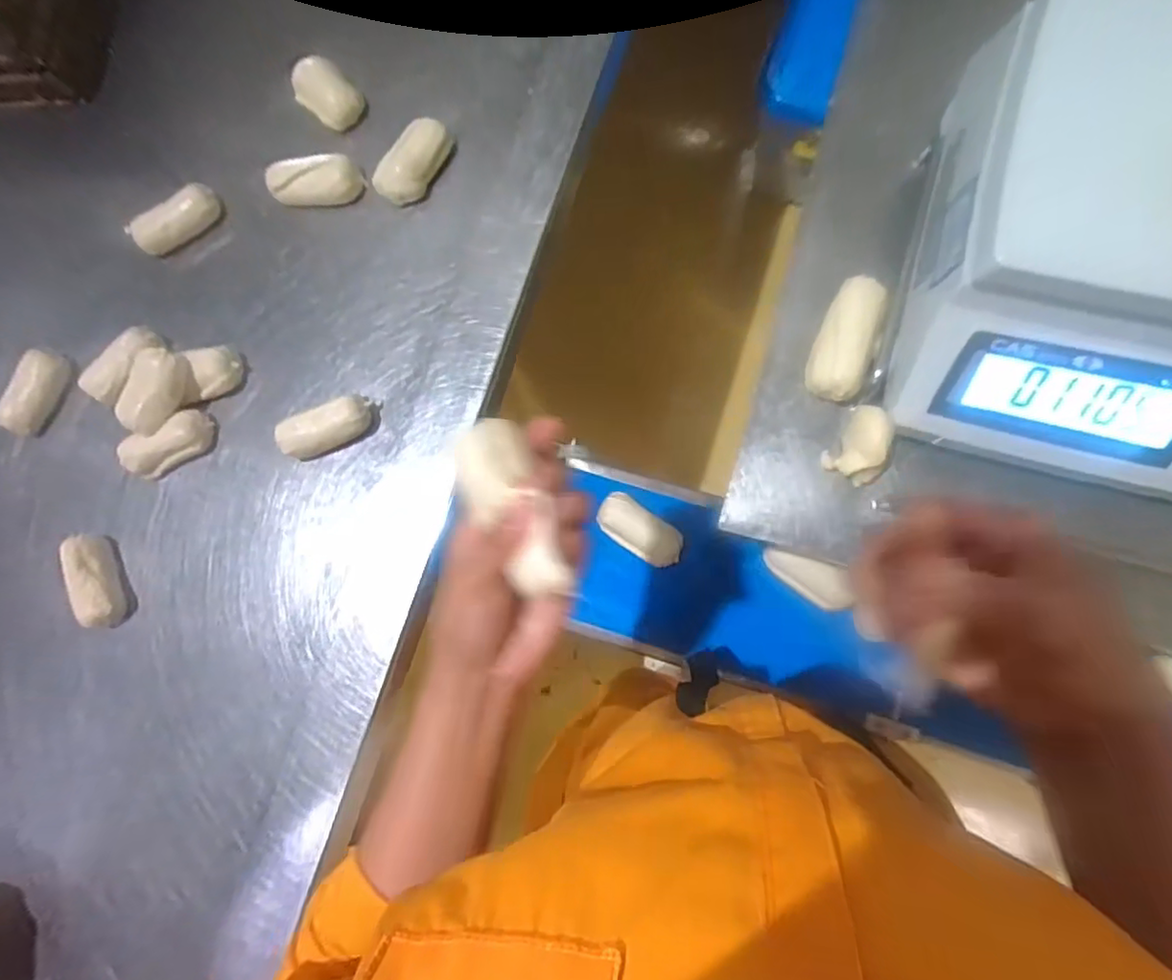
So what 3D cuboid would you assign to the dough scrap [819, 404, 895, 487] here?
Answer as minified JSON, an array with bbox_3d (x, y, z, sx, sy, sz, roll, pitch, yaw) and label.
[{"bbox_3d":[0.196,-0.031,0.424,0.037,0.034,0.047,31,87,12],"label":"dough scrap"}]

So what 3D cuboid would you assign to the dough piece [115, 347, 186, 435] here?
[{"bbox_3d":[-0.411,-0.093,0.573,0.038,0.031,0.080,21,85,11],"label":"dough piece"}]

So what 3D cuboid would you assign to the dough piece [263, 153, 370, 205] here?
[{"bbox_3d":[-0.274,-0.314,0.615,0.093,0.029,0.049,4,82,9],"label":"dough piece"}]

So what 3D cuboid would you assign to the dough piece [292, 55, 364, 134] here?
[{"bbox_3d":[-0.269,-0.412,0.628,0.053,0.036,0.067,-42,81,2],"label":"dough piece"}]

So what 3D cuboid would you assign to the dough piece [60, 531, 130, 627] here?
[{"bbox_3d":[-0.488,0.089,0.600,0.039,0.030,0.093,-26,78,4],"label":"dough piece"}]

